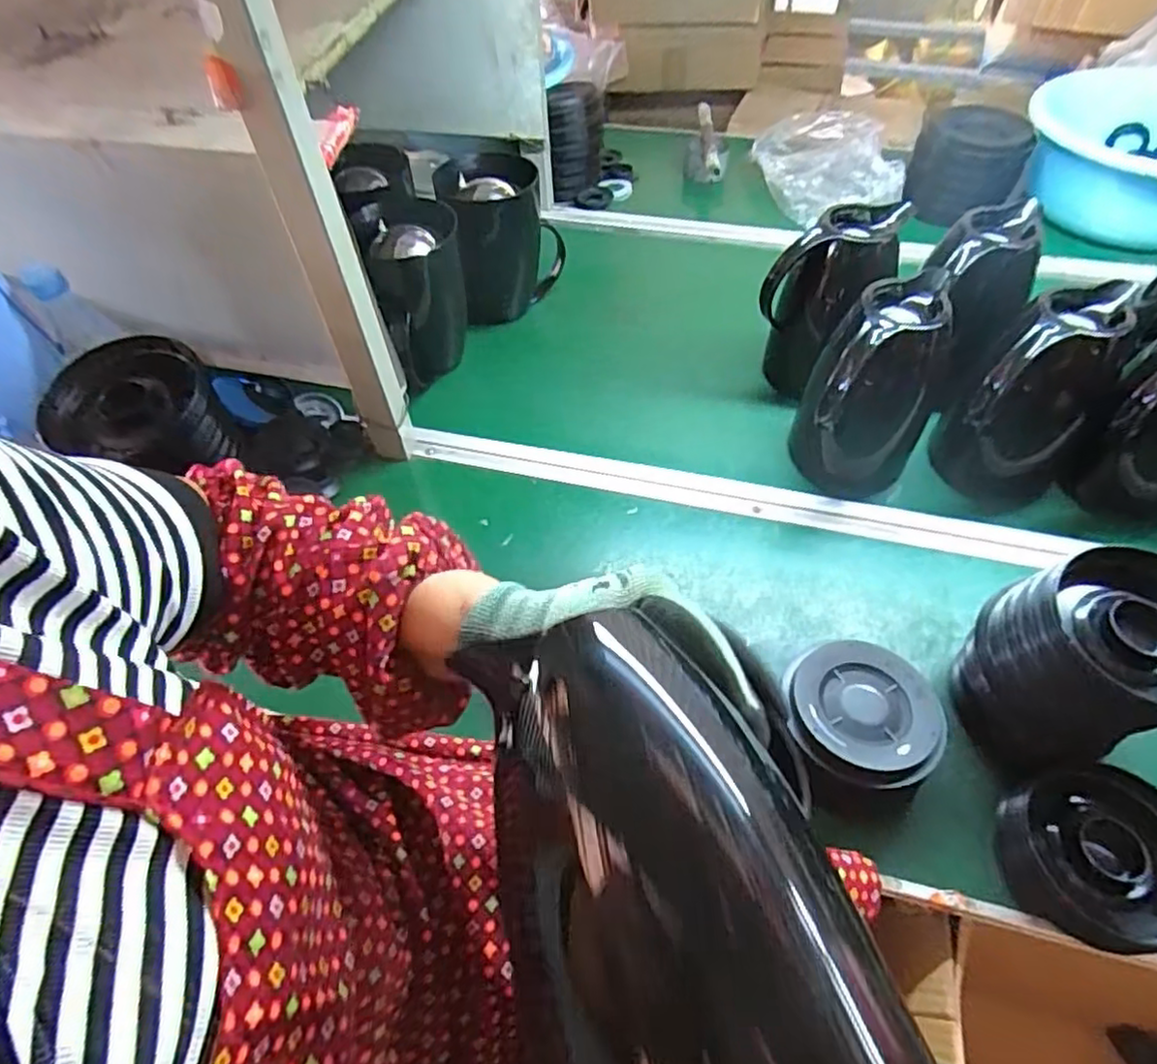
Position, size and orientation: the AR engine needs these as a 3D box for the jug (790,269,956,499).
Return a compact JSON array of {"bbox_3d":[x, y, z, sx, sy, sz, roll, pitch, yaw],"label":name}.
[{"bbox_3d":[0.298,-0.137,0.679,0.125,0.195,0.132,21,56,18],"label":"jug"}]

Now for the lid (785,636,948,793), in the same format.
[{"bbox_3d":[0.224,0.138,0.516,0.113,0.018,0.114,-1,52,1],"label":"lid"}]

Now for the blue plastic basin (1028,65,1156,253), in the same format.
[{"bbox_3d":[0.865,-0.579,1.003,0.333,0.124,0.321,18,55,15],"label":"blue plastic basin"}]

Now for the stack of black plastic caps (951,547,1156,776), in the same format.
[{"bbox_3d":[0.384,0.103,0.511,0.123,0.157,0.126,1,52,3],"label":"stack of black plastic caps"}]

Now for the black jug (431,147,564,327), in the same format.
[{"bbox_3d":[-0.098,-0.376,0.883,0.144,0.192,0.110,-23,55,-15],"label":"black jug"}]

